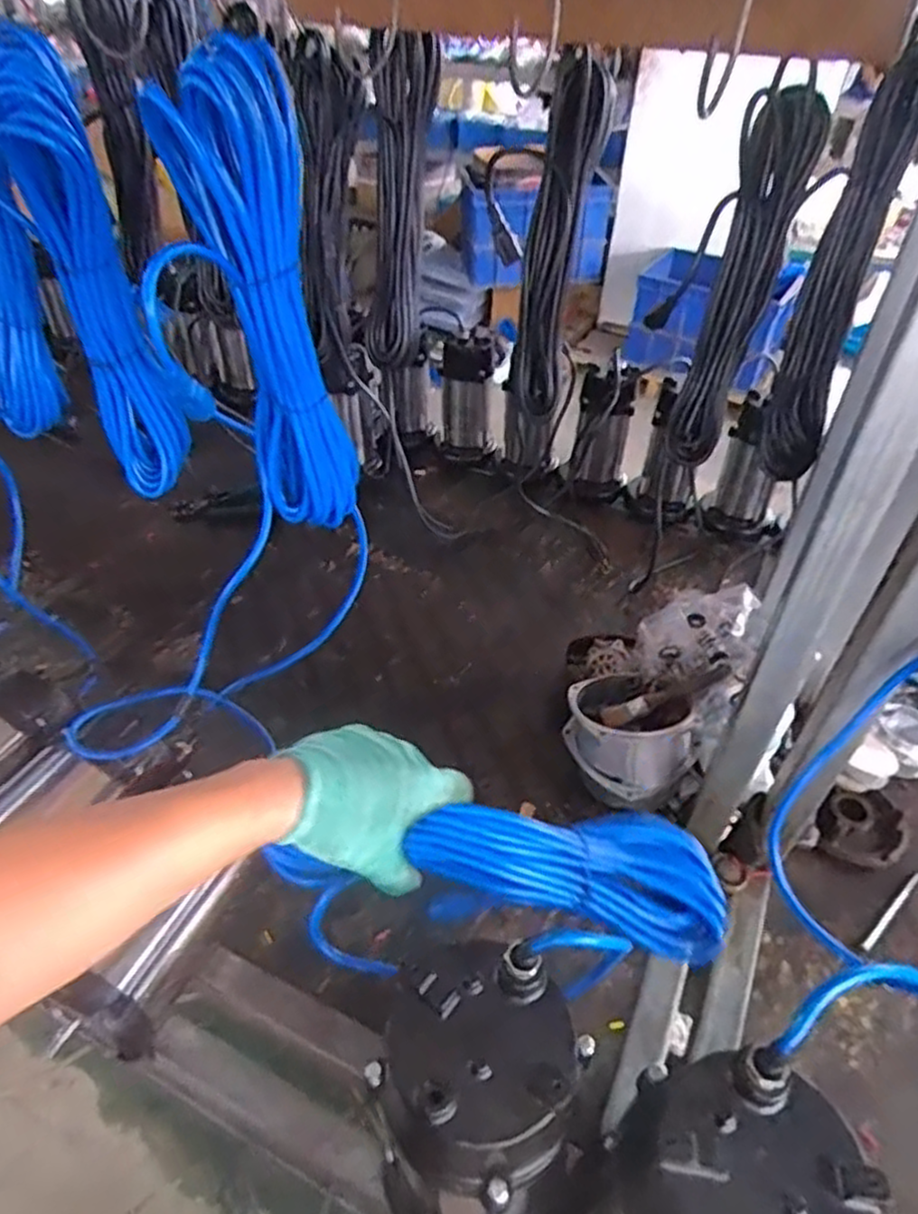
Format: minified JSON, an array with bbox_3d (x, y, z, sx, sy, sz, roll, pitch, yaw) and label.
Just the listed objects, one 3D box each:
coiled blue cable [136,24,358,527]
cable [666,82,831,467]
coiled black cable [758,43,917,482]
[{"bbox_3d":[-0.156,-0.231,0.589,0.117,0.353,0.087,-10,44,-13],"label":"coiled blue cable"},{"bbox_3d":[0.275,-0.308,0.720,0.062,0.331,0.057,19,45,17],"label":"cable"},{"bbox_3d":[0.348,-0.290,0.667,0.065,0.341,0.064,18,45,16],"label":"coiled black cable"}]

